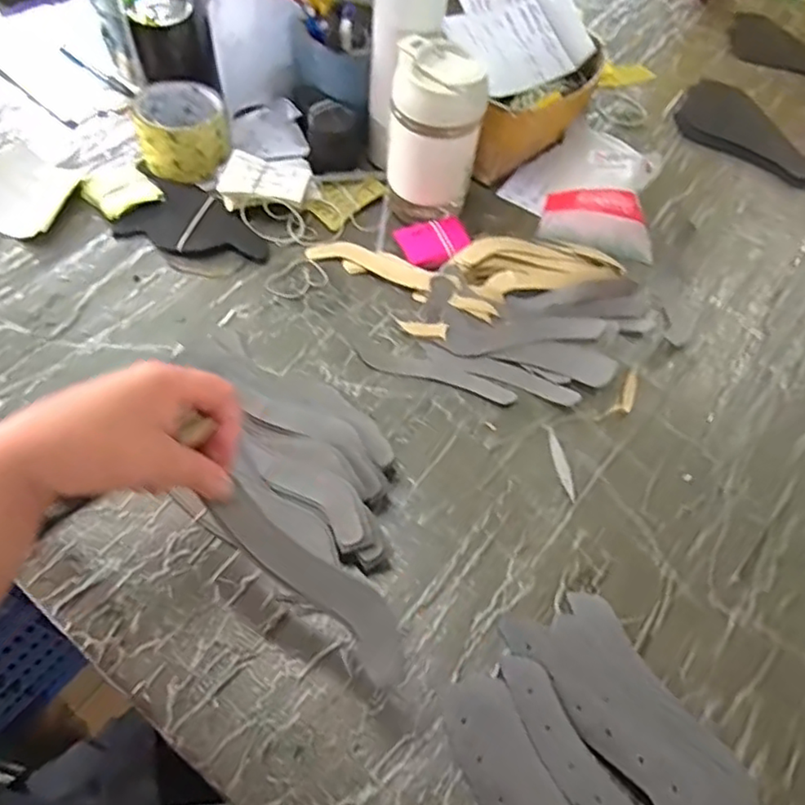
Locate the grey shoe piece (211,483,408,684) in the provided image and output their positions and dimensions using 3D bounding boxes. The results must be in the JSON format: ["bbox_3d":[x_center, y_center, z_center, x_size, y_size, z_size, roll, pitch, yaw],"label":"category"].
[{"bbox_3d":[-0.052,0.106,0.367,0.140,0.019,0.034,40,63,5],"label":"grey shoe piece"}]

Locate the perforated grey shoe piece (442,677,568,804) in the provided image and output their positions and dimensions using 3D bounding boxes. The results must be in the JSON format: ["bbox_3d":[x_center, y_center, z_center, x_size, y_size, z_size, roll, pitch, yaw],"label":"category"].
[{"bbox_3d":[0.069,0.232,0.376,0.047,0.008,0.128,-24,57,-18],"label":"perforated grey shoe piece"}]

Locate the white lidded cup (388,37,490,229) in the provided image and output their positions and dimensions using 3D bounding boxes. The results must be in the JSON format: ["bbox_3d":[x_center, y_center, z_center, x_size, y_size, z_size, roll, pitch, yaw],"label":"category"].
[{"bbox_3d":[0.030,-0.243,0.582,0.079,0.150,0.073,2,58,-3],"label":"white lidded cup"}]

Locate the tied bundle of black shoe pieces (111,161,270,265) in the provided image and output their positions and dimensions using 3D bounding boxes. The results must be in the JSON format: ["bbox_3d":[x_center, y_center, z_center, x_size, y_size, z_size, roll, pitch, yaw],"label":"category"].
[{"bbox_3d":[-0.202,-0.179,0.611,0.157,0.011,0.092,16,59,6],"label":"tied bundle of black shoe pieces"}]

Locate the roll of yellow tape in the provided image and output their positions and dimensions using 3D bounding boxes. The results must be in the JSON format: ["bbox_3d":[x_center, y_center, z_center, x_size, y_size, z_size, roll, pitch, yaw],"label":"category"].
[{"bbox_3d":[-0.222,-0.277,0.642,0.087,0.057,0.093,2,58,-3],"label":"roll of yellow tape"}]

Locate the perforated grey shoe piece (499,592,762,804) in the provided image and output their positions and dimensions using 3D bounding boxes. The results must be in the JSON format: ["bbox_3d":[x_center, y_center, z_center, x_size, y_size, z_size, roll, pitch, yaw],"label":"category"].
[{"bbox_3d":[0.154,0.205,0.401,0.073,0.022,0.185,-30,65,-20],"label":"perforated grey shoe piece"}]

